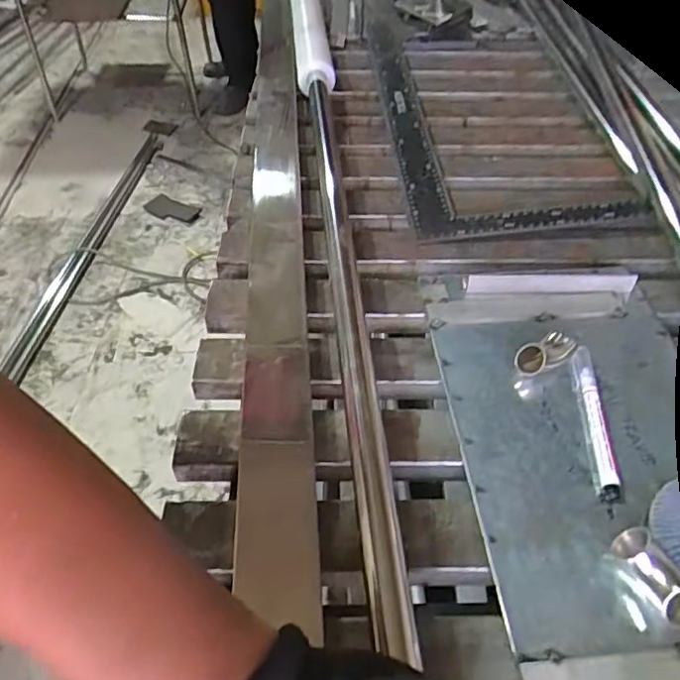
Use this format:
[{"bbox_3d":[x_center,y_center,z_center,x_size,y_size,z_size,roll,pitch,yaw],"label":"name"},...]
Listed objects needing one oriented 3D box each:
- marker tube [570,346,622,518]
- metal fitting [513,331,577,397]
[{"bbox_3d":[0.184,0.059,0.434,0.017,0.012,0.134,2,47,5],"label":"marker tube"},{"bbox_3d":[0.156,0.012,0.464,0.044,0.028,0.024,-28,51,-22],"label":"metal fitting"}]

